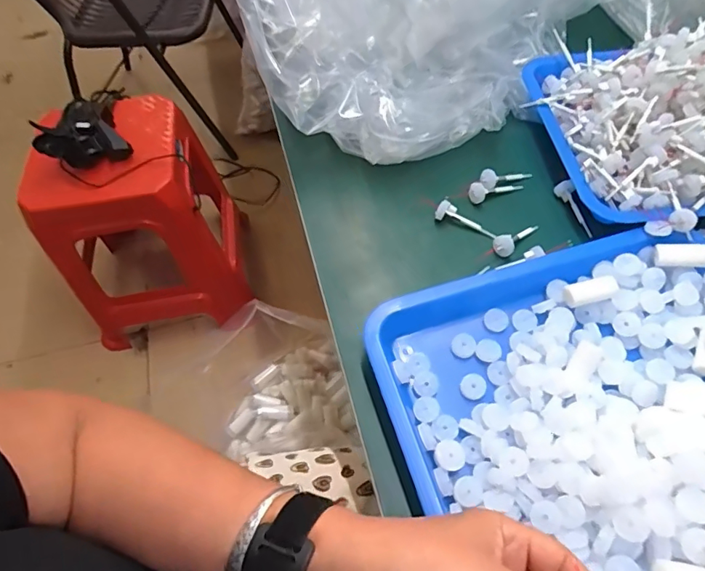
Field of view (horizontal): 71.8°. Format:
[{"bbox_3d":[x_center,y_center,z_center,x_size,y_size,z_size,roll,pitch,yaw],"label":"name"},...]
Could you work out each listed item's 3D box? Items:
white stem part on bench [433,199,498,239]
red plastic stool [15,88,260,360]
[{"bbox_3d":[0.114,-0.063,0.490,0.064,0.017,0.014,30,65,6],"label":"white stem part on bench"},{"bbox_3d":[-0.474,-0.151,1.111,0.355,0.455,0.388,-15,60,-5],"label":"red plastic stool"}]

